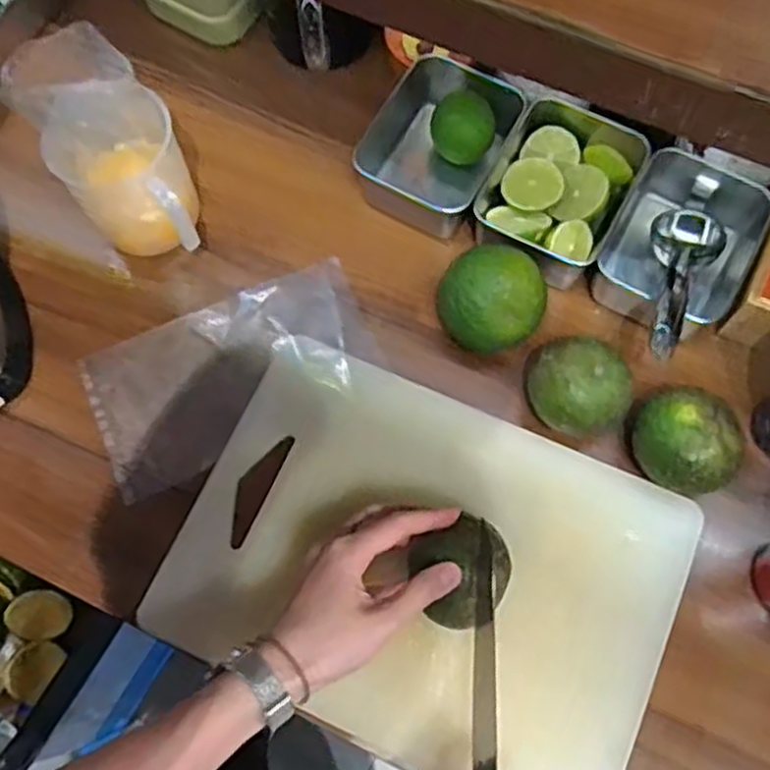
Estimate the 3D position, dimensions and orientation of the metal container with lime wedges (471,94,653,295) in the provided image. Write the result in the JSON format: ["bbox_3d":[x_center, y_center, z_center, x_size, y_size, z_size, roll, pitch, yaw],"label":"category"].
[{"bbox_3d":[0.144,-0.158,0.638,0.111,0.048,0.153,28,73,10],"label":"metal container with lime wedges"}]

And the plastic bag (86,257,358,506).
[{"bbox_3d":[-0.123,-0.010,0.616,0.218,0.018,0.130,-23,72,-7],"label":"plastic bag"}]

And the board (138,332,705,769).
[{"bbox_3d":[0.030,0.131,0.558,0.346,0.015,0.250,25,73,9],"label":"board"}]

